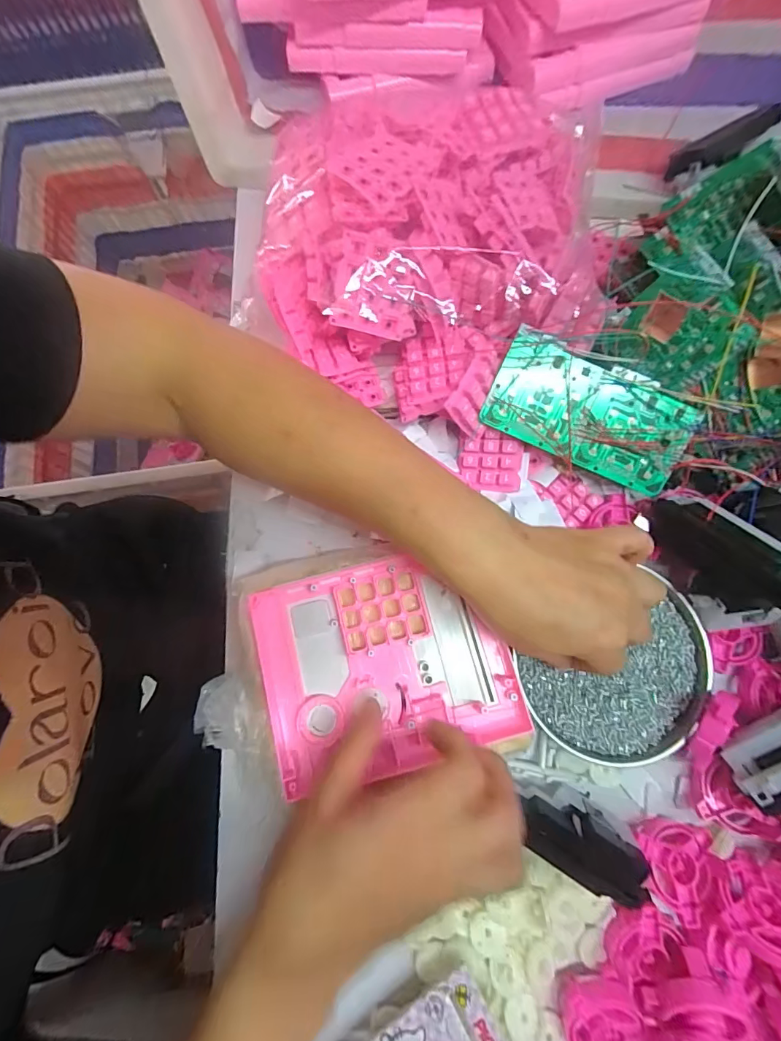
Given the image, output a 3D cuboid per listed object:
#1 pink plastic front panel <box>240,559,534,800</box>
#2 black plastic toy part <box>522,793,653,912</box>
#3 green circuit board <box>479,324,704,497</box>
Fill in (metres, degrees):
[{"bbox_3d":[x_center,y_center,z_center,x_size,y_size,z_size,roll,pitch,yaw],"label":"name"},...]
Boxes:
[{"bbox_3d":[-0.004,0.097,0.286,0.160,0.017,0.134,-16,78,-2],"label":"pink plastic front panel"},{"bbox_3d":[0.121,0.207,0.267,0.076,0.025,0.039,30,80,8],"label":"black plastic toy part"},{"bbox_3d":[0.146,-0.078,0.309,0.142,0.006,0.073,24,102,2],"label":"green circuit board"}]

